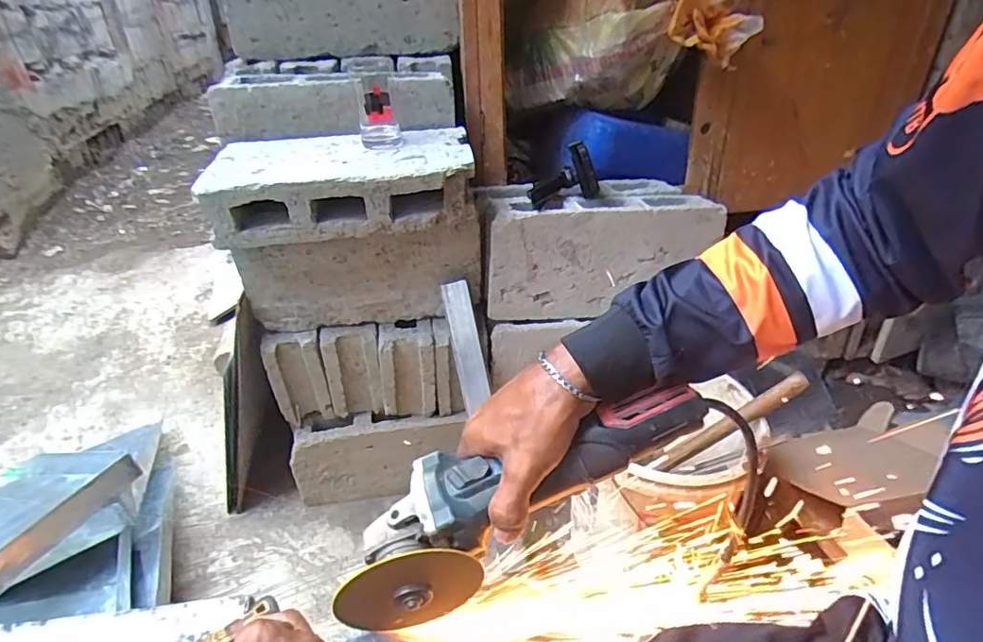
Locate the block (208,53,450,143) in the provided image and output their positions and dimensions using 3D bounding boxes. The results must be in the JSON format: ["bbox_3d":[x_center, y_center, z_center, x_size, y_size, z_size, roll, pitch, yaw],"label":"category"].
[{"bbox_3d":[-0.268,-0.398,0.947,0.396,0.101,0.165,-6,31,-9],"label":"block"}]

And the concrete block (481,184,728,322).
[{"bbox_3d":[0.181,-0.143,0.986,0.391,0.183,0.179,-4,31,-6],"label":"concrete block"}]

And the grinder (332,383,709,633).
[{"bbox_3d":[0.022,0.127,0.390,0.281,0.078,0.078,-28,34,0],"label":"grinder"}]

